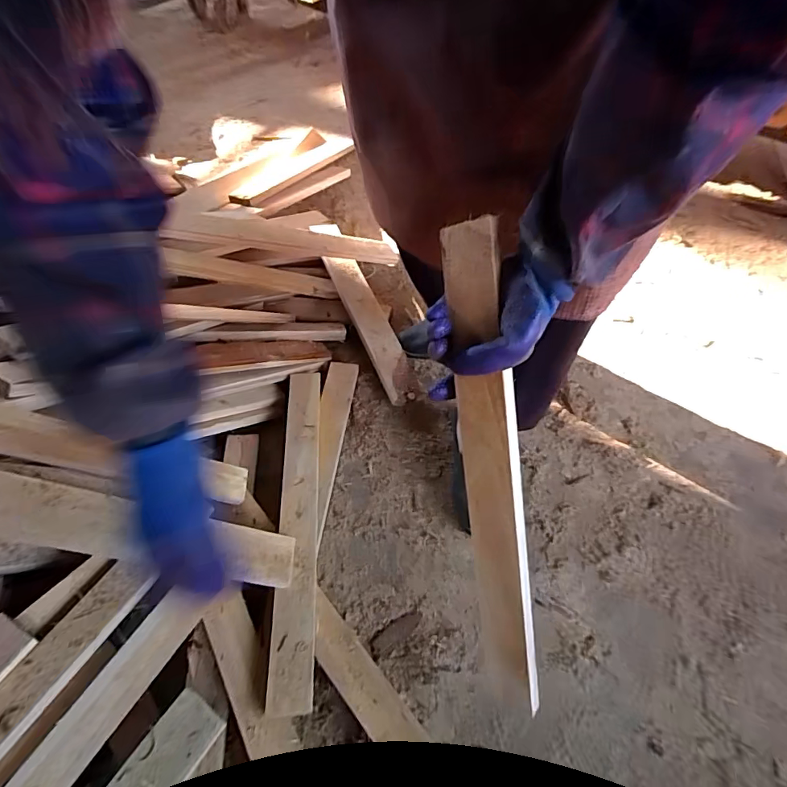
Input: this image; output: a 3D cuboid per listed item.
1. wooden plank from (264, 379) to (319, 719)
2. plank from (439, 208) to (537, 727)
[{"bbox_3d":[-0.141,0.172,0.680,0.054,0.011,0.504,5,53,-13],"label":"wooden plank"},{"bbox_3d":[0.100,0.097,0.461,0.060,0.510,0.012,1,16,34],"label":"plank"}]

